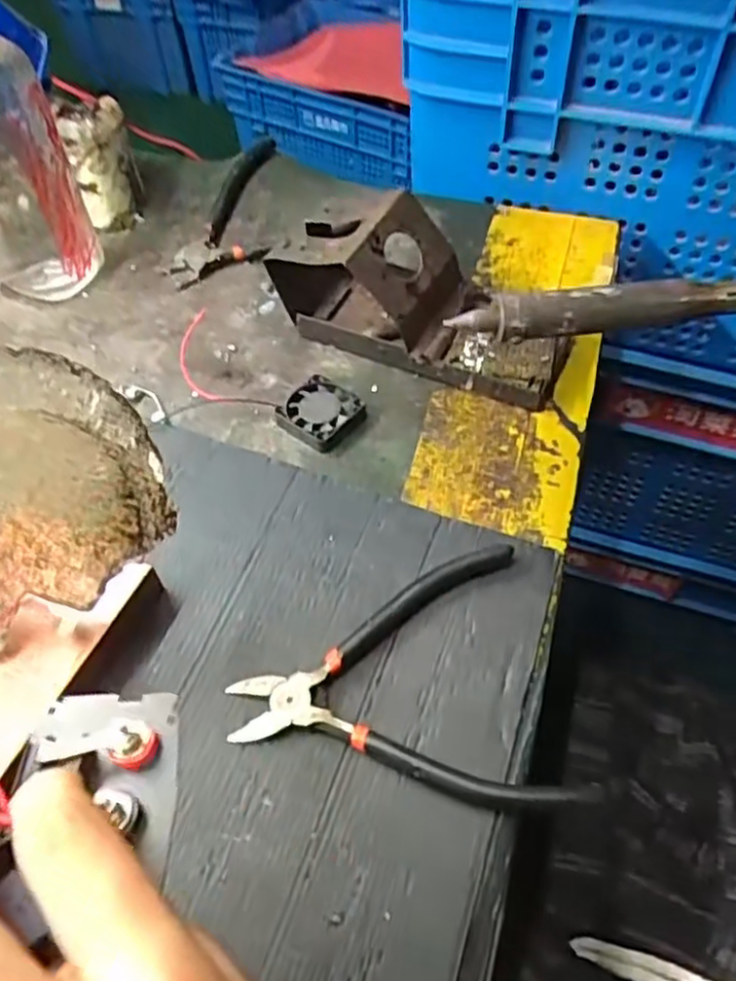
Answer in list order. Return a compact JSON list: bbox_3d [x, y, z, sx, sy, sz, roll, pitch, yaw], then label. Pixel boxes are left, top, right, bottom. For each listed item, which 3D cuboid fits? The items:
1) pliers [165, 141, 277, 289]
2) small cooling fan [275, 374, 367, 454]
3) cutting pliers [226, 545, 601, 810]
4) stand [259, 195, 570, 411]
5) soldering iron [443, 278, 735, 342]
[{"bbox_3d":[-0.092,-0.199,0.526,0.055,0.019,0.137,15,72,13],"label":"pliers"},{"bbox_3d":[-0.028,-0.045,0.431,0.043,0.010,0.041,29,60,21],"label":"small cooling fan"},{"bbox_3d":[0.012,0.092,0.326,0.141,0.013,0.120,-12,55,-7],"label":"cutting pliers"},{"bbox_3d":[0.032,-0.119,0.438,0.177,0.082,0.073,16,56,13],"label":"stand"},{"bbox_3d":[0.149,-0.082,0.317,0.219,0.020,0.021,-6,54,-5],"label":"soldering iron"}]

